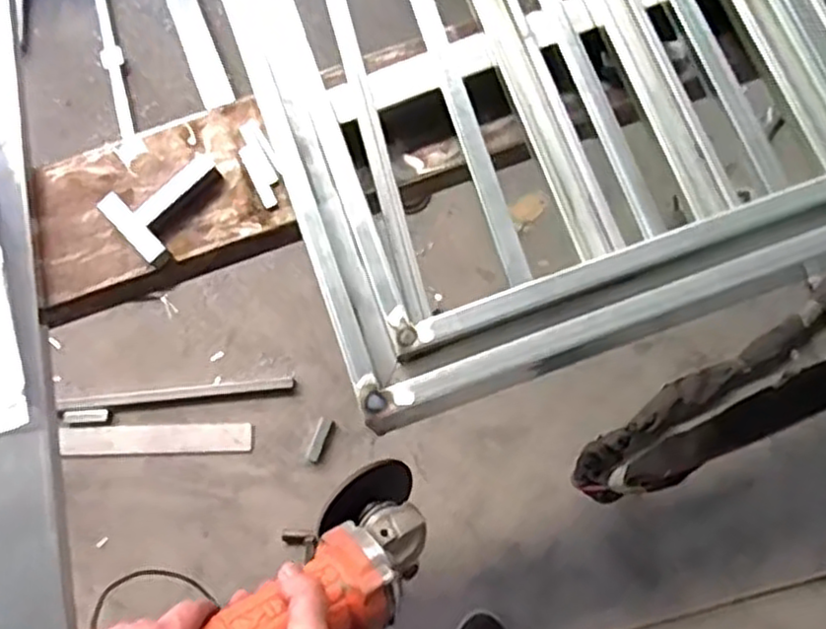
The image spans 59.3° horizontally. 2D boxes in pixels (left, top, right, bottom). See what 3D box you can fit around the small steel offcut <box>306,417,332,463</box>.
[{"bbox_3d":[-0.169,0.226,1.307,0.025,0.013,0.078,22,77,7],"label":"small steel offcut"}]

